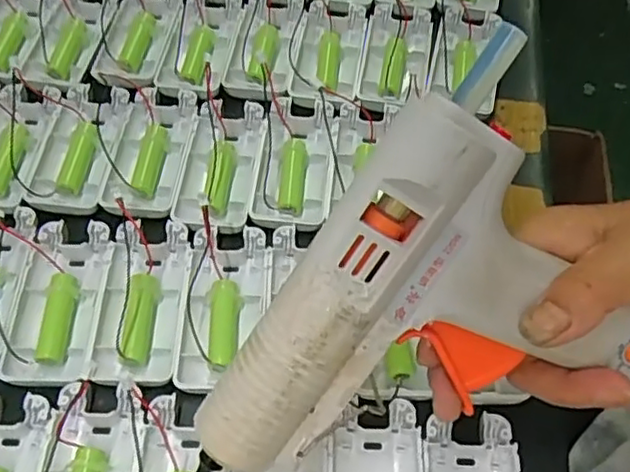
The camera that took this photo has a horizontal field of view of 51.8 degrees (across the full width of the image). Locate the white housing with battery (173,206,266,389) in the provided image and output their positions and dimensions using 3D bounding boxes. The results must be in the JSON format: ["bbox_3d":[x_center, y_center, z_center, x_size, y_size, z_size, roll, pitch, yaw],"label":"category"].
[{"bbox_3d":[-0.050,0.037,0.355,0.041,0.017,0.096,4,59,2],"label":"white housing with battery"}]

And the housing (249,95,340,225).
[{"bbox_3d":[-0.011,-0.046,0.406,0.046,0.024,0.090,4,59,2],"label":"housing"}]

